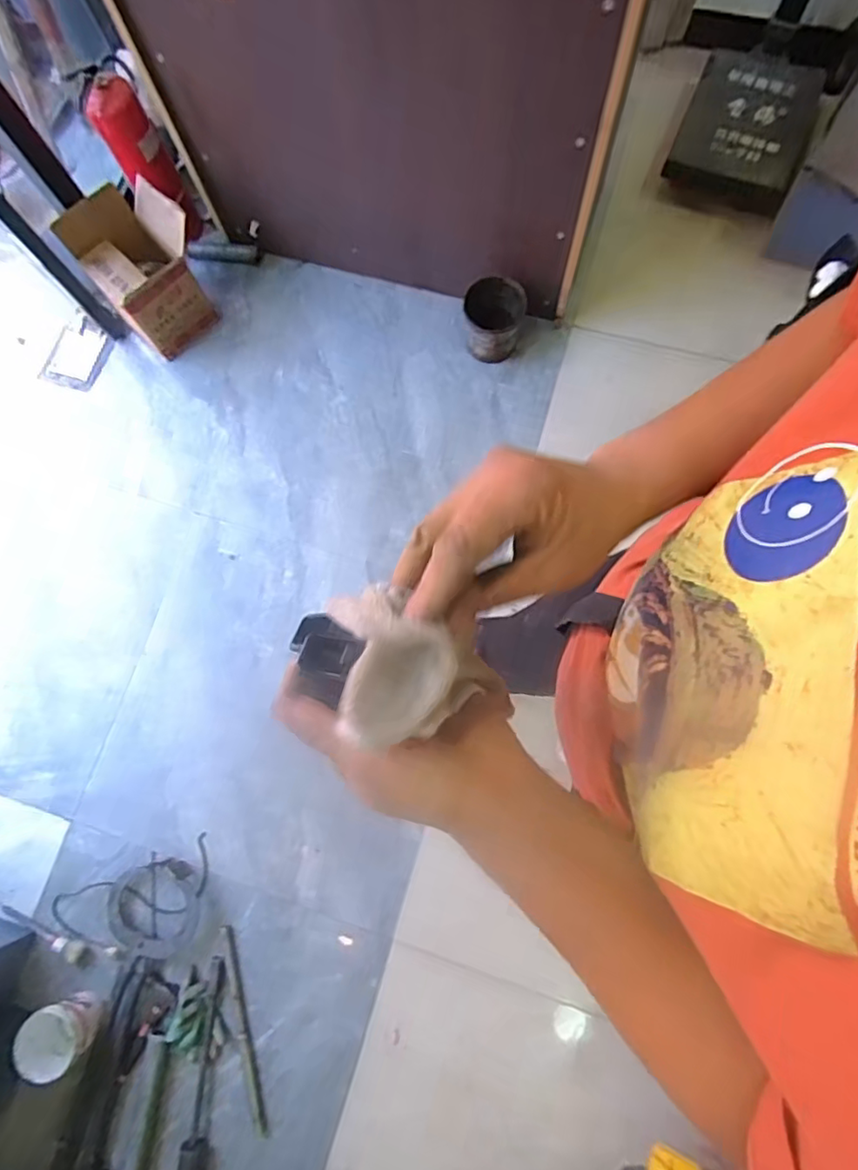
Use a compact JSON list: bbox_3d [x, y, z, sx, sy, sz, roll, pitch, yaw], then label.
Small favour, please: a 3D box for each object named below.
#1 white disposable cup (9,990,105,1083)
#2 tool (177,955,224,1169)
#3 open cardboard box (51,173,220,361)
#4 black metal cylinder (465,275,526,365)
[{"bbox_3d":[-0.749,0.910,1.187,0.121,0.145,0.115,-1,77,4],"label":"white disposable cup"},{"bbox_3d":[-0.476,1.067,1.224,0.057,0.046,0.497,4,76,1],"label":"tool"},{"bbox_3d":[-0.722,-0.804,1.487,0.263,0.284,0.280,-43,78,-6],"label":"open cardboard box"},{"bbox_3d":[0.169,-0.705,1.567,0.157,0.175,0.167,-1,77,4],"label":"black metal cylinder"}]

